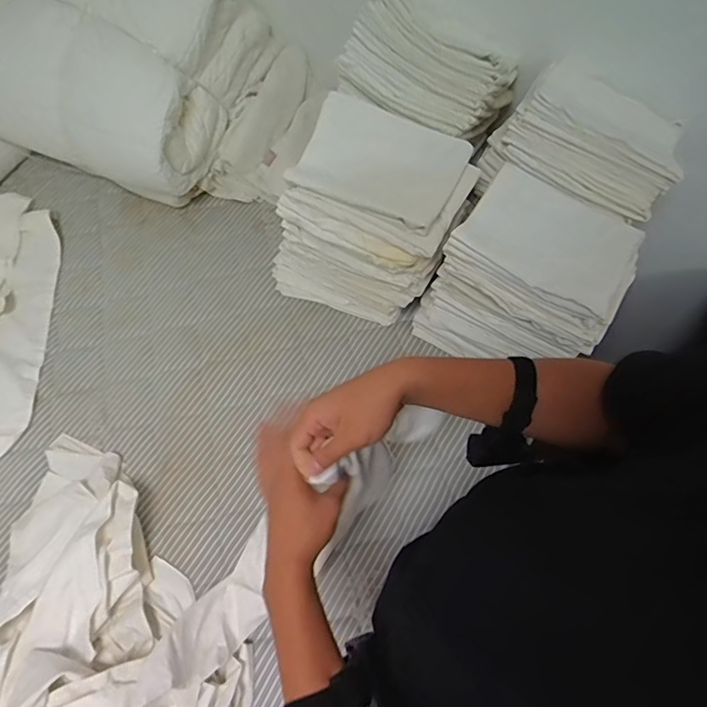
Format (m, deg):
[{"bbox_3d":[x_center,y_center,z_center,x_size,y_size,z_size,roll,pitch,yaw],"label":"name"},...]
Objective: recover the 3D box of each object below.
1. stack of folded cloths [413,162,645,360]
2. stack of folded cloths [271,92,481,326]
[{"bbox_3d":[0.309,-0.141,0.920,0.307,0.327,0.239,23,66,11],"label":"stack of folded cloths"},{"bbox_3d":[0.020,-0.249,0.977,0.348,0.365,0.211,18,66,9],"label":"stack of folded cloths"}]

